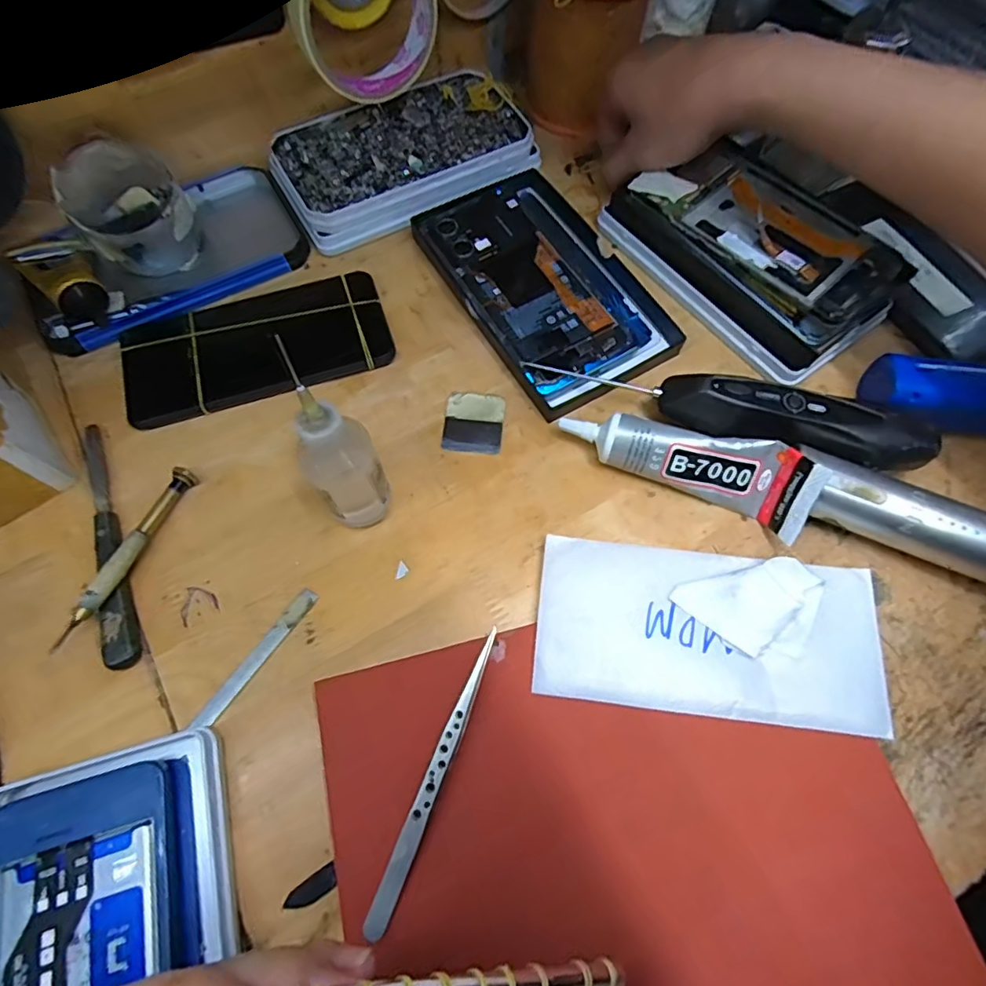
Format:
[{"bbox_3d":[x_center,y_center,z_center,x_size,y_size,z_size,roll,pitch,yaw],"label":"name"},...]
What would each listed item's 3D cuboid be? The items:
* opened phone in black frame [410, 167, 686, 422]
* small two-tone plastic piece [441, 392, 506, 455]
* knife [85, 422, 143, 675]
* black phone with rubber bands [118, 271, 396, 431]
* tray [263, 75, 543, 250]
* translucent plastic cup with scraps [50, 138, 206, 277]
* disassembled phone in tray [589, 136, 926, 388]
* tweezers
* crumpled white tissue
[{"bbox_3d":[0.033,-0.138,0.370,0.109,0.017,0.175,-28,69,-12],"label":"opened phone in black frame"},{"bbox_3d":[-0.011,-0.043,0.335,0.035,0.004,0.040,5,66,2],"label":"small two-tone plastic piece"},{"bbox_3d":[-0.208,0.022,0.301,0.017,0.009,0.145,-18,68,-9],"label":"knife"},{"bbox_3d":[-0.146,-0.092,0.350,0.159,0.012,0.074,-17,67,-8],"label":"black phone with rubber bands"},{"bbox_3d":[-0.064,-0.243,0.404,0.177,0.031,0.106,-29,69,-13],"label":"tray"},{"bbox_3d":[-0.230,-0.181,0.356,0.066,0.052,0.068,0,66,-1],"label":"translucent plastic cup with scraps"},{"bbox_3d":[0.169,-0.160,0.363,0.091,0.040,0.165,-35,71,-15],"label":"disassembled phone in tray"},{"bbox_3d":[-0.024,0.124,0.250,0.011,0.016,0.130,21,68,9],"label":"tweezers"},{"bbox_3d":[0.131,0.058,0.276,0.070,0.012,0.044,-14,67,-7],"label":"crumpled white tissue"}]

